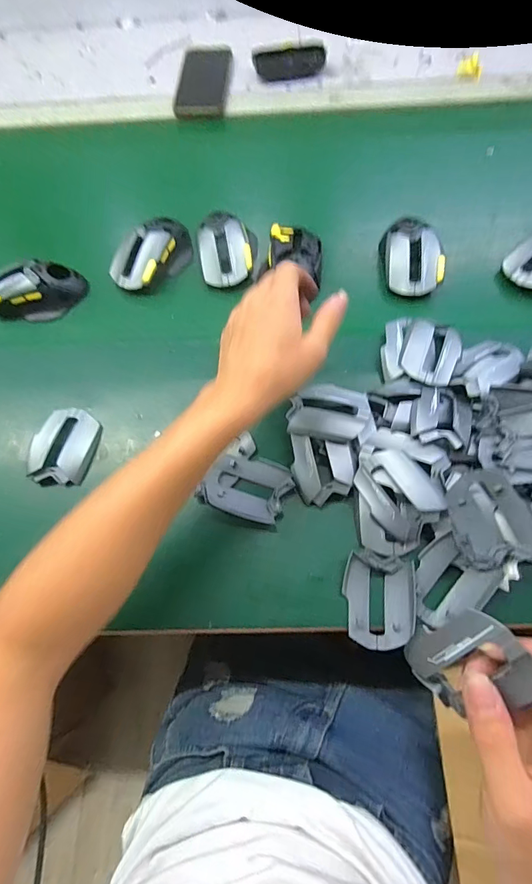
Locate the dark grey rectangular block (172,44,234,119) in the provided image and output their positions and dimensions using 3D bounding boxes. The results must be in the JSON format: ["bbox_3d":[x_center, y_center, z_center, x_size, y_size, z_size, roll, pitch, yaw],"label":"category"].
[{"bbox_3d":[-0.097,-0.553,0.637,0.077,0.014,0.160,3,67,4],"label":"dark grey rectangular block"}]

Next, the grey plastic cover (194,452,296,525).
[{"bbox_3d":[-0.017,0.043,0.407,0.079,0.020,0.061,19,69,10],"label":"grey plastic cover"}]

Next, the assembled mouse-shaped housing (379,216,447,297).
[{"bbox_3d":[0.172,-0.215,0.495,0.066,0.045,0.095,2,67,3],"label":"assembled mouse-shaped housing"}]

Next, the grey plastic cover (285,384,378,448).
[{"bbox_3d":[0.066,-0.029,0.413,0.084,0.017,0.060,11,68,7],"label":"grey plastic cover"}]

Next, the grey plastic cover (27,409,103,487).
[{"bbox_3d":[-0.206,0.005,0.427,0.057,0.021,0.080,13,68,8],"label":"grey plastic cover"}]

